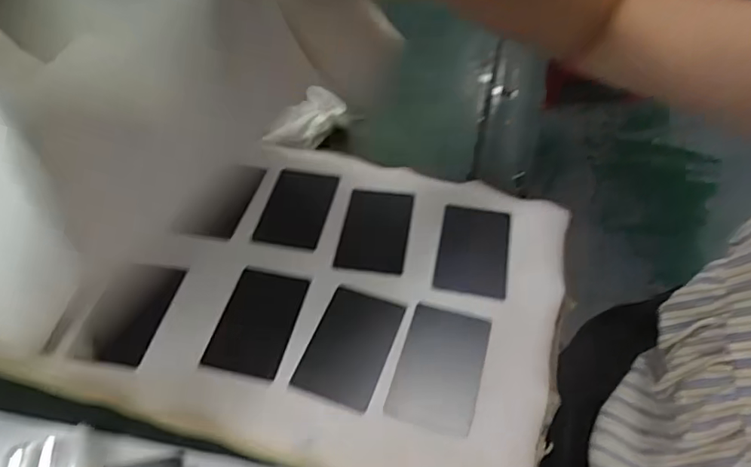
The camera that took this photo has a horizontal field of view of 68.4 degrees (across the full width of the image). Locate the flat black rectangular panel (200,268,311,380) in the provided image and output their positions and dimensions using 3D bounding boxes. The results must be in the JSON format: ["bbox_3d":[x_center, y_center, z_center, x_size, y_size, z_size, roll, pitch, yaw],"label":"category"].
[{"bbox_3d":[-0.082,0.060,0.386,0.052,0.005,0.080,8,52,10],"label":"flat black rectangular panel"}]

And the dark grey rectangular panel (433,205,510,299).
[{"bbox_3d":[0.075,0.011,0.420,0.051,0.004,0.081,8,51,9],"label":"dark grey rectangular panel"}]

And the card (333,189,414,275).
[{"bbox_3d":[0.000,-0.002,0.439,0.051,0.008,0.079,6,51,7],"label":"card"}]

